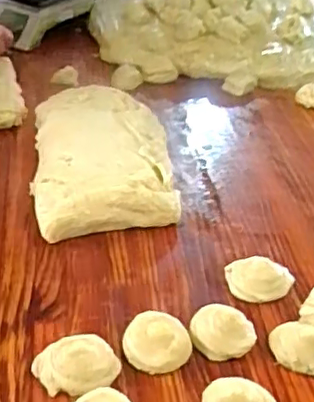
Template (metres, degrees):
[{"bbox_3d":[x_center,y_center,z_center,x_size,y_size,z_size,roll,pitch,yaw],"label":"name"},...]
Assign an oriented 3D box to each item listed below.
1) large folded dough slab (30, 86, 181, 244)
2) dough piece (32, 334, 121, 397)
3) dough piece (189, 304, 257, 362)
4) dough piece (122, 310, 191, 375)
[{"bbox_3d":[-0.093,-0.090,1.075,0.218,0.084,0.410,0,34,-9],"label":"large folded dough slab"},{"bbox_3d":[-0.091,0.185,0.718,0.088,0.028,0.069,-15,39,-28],"label":"dough piece"},{"bbox_3d":[0.080,0.158,0.768,0.078,0.033,0.066,14,35,11],"label":"dough piece"},{"bbox_3d":[-0.002,0.167,0.759,0.077,0.021,0.083,-6,36,-18],"label":"dough piece"}]

